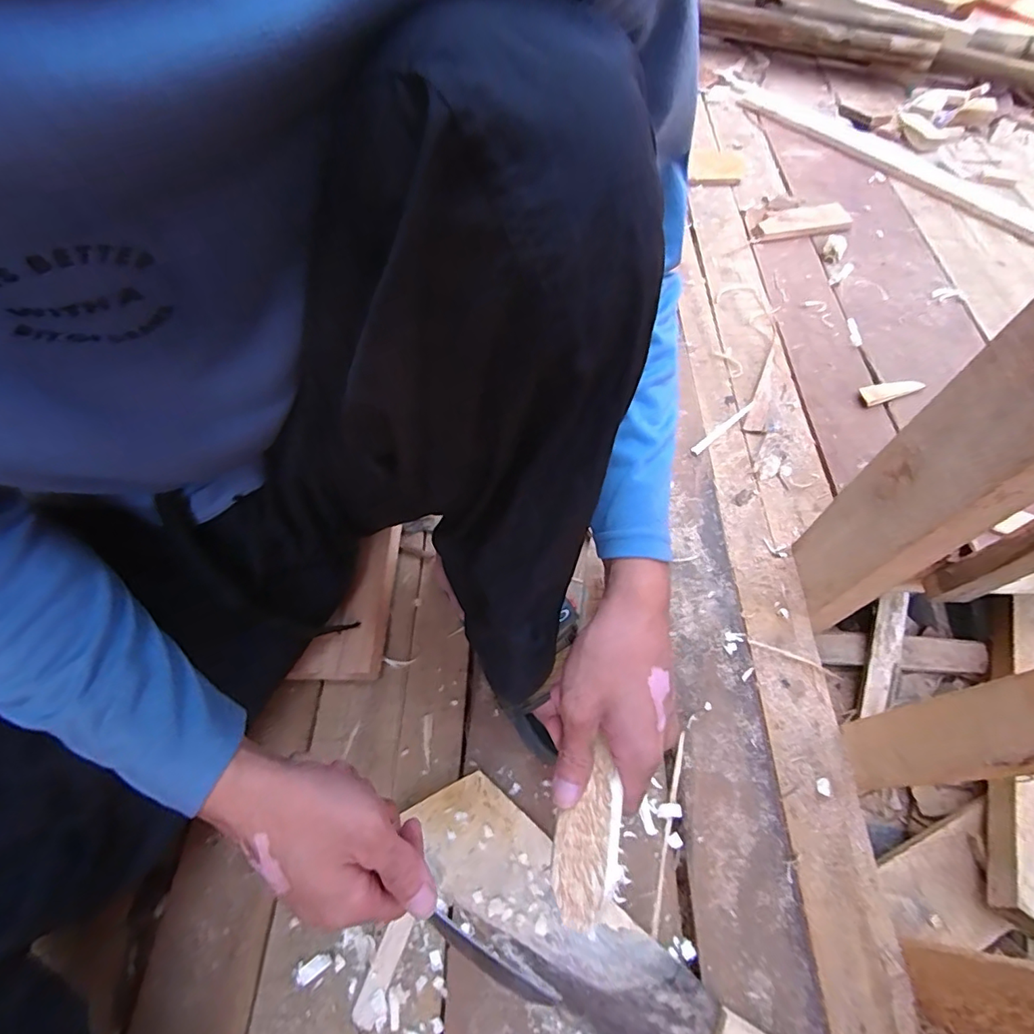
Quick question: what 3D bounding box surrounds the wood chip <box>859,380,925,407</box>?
[{"bbox_3d":[0.521,-0.175,0.725,0.086,0.011,0.031,-12,60,-6],"label":"wood chip"}]

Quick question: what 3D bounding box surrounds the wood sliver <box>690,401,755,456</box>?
[{"bbox_3d":[0.282,-0.122,0.711,0.123,0.009,0.015,-35,64,-18],"label":"wood sliver"}]

